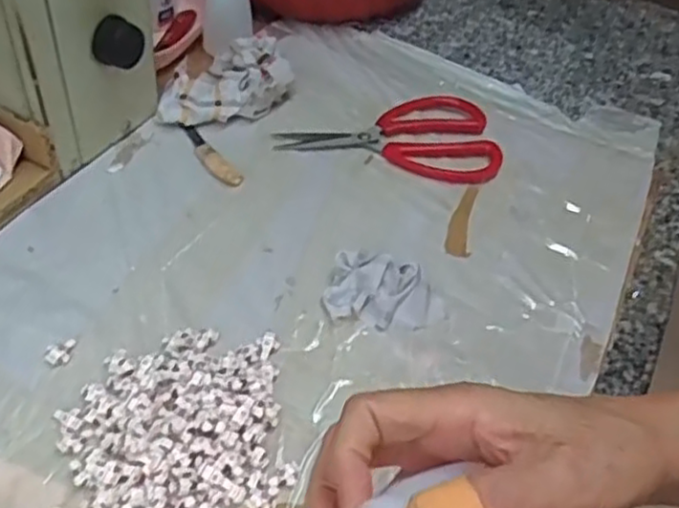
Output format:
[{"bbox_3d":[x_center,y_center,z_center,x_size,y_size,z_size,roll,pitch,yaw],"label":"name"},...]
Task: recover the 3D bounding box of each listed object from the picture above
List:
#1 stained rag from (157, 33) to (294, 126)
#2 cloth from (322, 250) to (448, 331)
[{"bbox_3d":[-0.086,-0.130,0.527,0.105,0.029,0.062,-21,53,-24],"label":"stained rag"},{"bbox_3d":[0.028,0.022,0.404,0.069,0.026,0.039,12,47,5],"label":"cloth"}]

